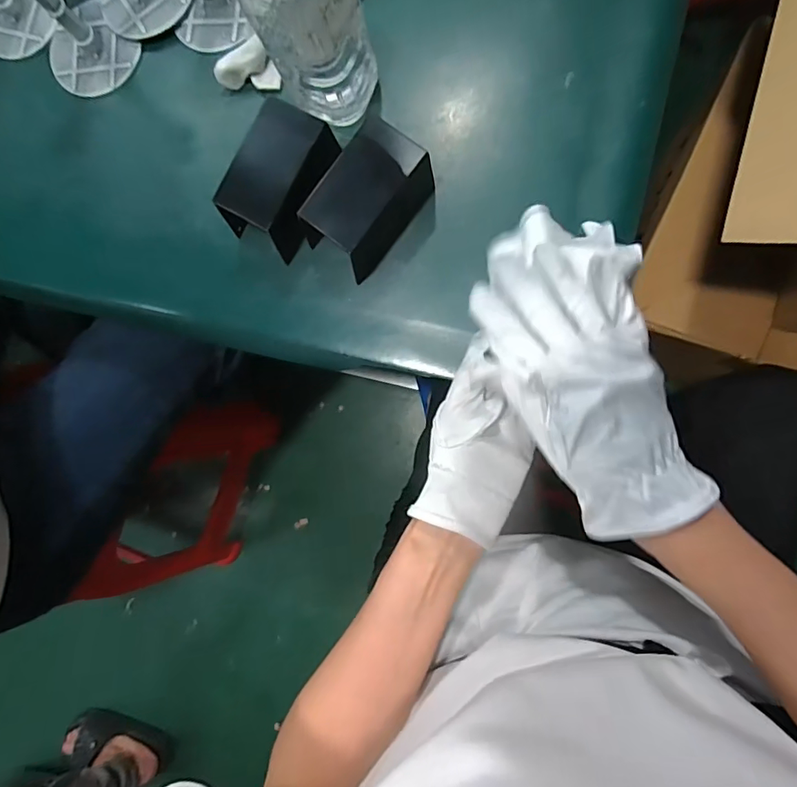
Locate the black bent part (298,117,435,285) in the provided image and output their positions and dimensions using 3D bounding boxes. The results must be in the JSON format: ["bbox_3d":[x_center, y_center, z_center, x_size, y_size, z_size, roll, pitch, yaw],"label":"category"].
[{"bbox_3d":[-0.022,-0.157,0.402,0.062,0.051,0.107,37,93,9],"label":"black bent part"}]

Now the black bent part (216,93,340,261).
[{"bbox_3d":[-0.093,-0.170,0.404,0.059,0.068,0.095,32,92,9],"label":"black bent part"}]

